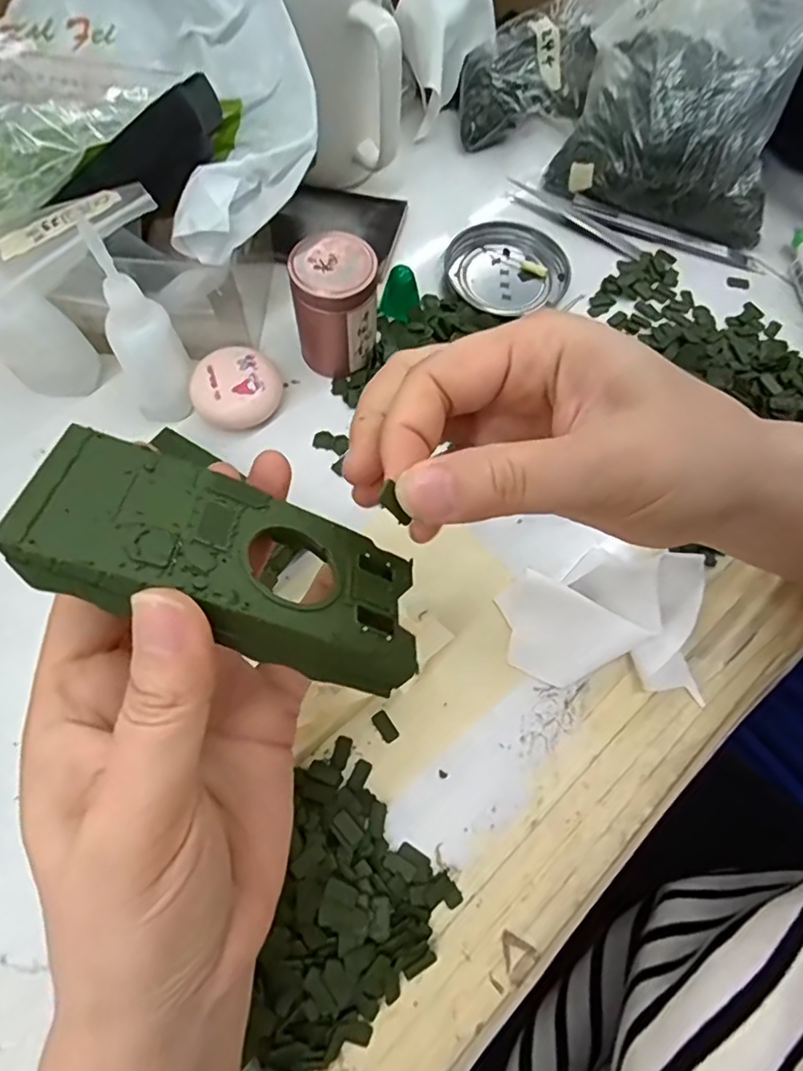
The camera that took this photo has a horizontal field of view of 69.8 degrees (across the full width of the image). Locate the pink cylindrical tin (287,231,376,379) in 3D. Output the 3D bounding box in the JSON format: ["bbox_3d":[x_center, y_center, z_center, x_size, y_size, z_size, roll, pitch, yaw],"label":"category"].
[{"bbox_3d":[-0.037,-0.126,0.315,0.043,0.057,0.041,1,67,-2],"label":"pink cylindrical tin"}]

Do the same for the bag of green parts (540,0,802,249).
[{"bbox_3d":[0.177,-0.305,0.355,0.158,0.043,0.197,17,108,12],"label":"bag of green parts"}]

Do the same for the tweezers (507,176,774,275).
[{"bbox_3d":[0.159,-0.205,0.389,0.181,0.011,0.032,20,68,6],"label":"tweezers"}]

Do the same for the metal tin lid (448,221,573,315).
[{"bbox_3d":[0.067,-0.177,0.377,0.073,0.010,0.074,1,67,-2],"label":"metal tin lid"}]

